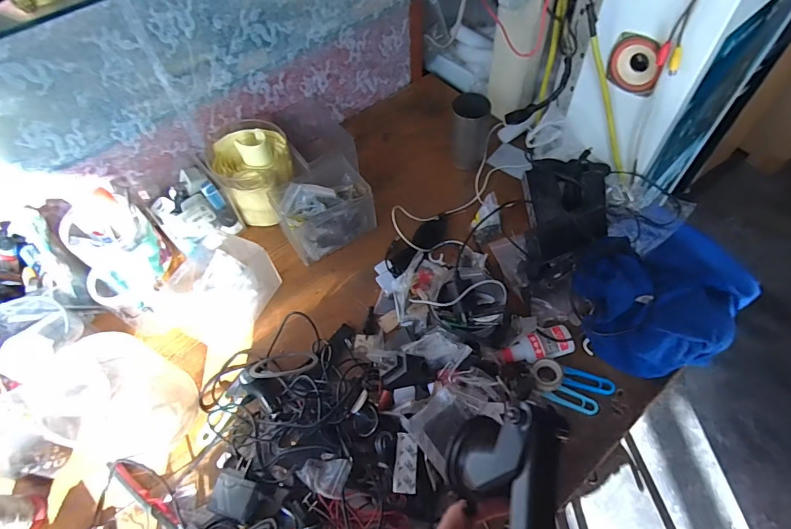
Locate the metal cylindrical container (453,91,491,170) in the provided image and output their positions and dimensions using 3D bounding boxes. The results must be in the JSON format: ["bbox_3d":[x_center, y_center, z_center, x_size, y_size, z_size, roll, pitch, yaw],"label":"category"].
[{"bbox_3d":[0.126,-0.222,0.743,0.060,0.104,0.075,9,58,9],"label":"metal cylindrical container"}]

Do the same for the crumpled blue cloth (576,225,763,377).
[{"bbox_3d":[0.356,0.042,0.576,0.229,0.063,0.187,-10,57,-3],"label":"crumpled blue cloth"}]

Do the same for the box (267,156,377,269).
[{"bbox_3d":[-0.115,-0.092,0.691,0.141,0.081,0.114,-25,59,-12],"label":"box"}]

